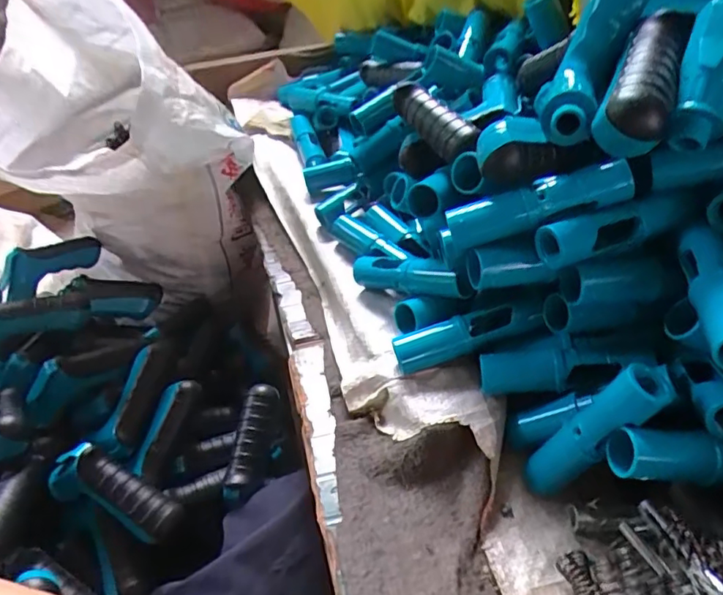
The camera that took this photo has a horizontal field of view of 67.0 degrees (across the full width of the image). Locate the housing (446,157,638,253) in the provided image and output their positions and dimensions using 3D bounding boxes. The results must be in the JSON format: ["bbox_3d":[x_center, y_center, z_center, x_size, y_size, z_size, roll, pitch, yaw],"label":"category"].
[{"bbox_3d":[0.118,-0.064,0.370,0.119,0.029,0.031,-17,38,13],"label":"housing"}]

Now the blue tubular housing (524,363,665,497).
[{"bbox_3d":[0.145,0.091,0.353,0.025,0.121,0.024,16,37,-15],"label":"blue tubular housing"}]

